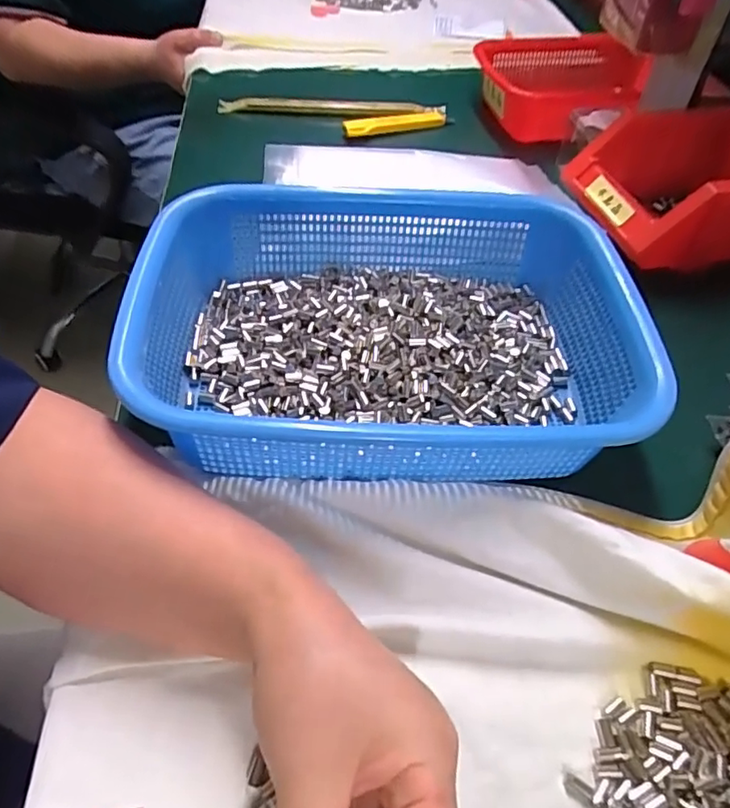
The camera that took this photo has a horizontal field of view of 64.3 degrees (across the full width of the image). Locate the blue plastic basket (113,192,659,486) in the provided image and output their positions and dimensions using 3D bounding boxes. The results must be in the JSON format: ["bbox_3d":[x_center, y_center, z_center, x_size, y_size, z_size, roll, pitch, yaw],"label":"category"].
[{"bbox_3d":[0.015,-0.046,0.352,0.269,0.072,0.200,-1,50,-3],"label":"blue plastic basket"}]

